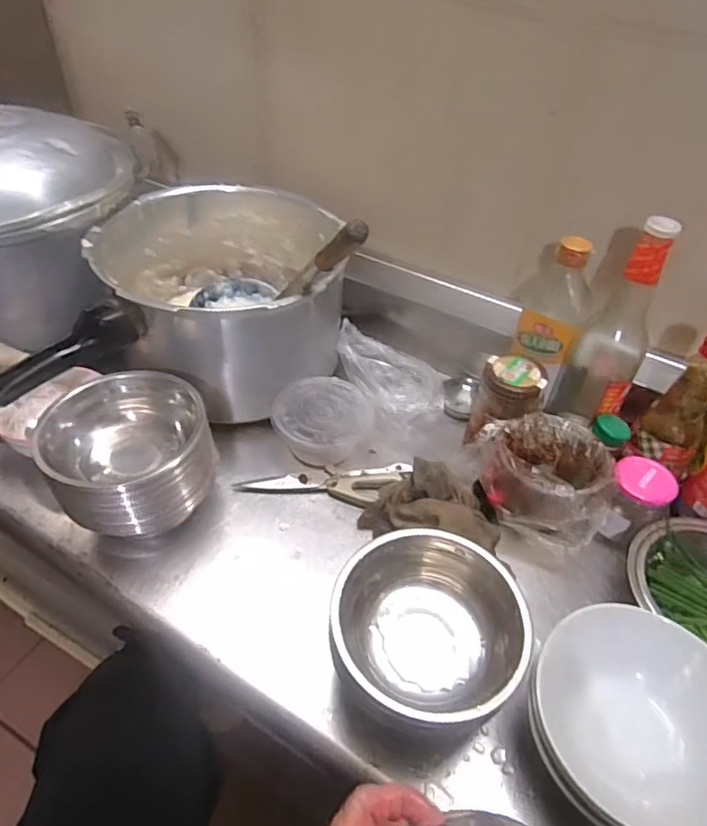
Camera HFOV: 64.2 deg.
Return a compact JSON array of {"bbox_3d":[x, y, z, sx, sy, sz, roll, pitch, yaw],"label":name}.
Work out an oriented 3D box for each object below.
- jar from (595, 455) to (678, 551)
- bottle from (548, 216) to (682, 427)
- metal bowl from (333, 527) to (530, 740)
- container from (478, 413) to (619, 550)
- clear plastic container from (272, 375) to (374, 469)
[{"bbox_3d":[0.288,0.094,0.587,0.059,0.079,0.067,15,46,9],"label":"jar"},{"bbox_3d":[0.276,-0.076,0.595,0.070,0.255,0.078,26,48,19],"label":"bottle"},{"bbox_3d":[0.057,0.186,0.464,0.144,0.102,0.148,3,45,-3],"label":"metal bowl"},{"bbox_3d":[0.198,0.077,0.601,0.128,0.097,0.130,8,45,2],"label":"container"},{"bbox_3d":[-0.036,0.018,0.659,0.108,0.059,0.116,3,45,-3],"label":"clear plastic container"}]

